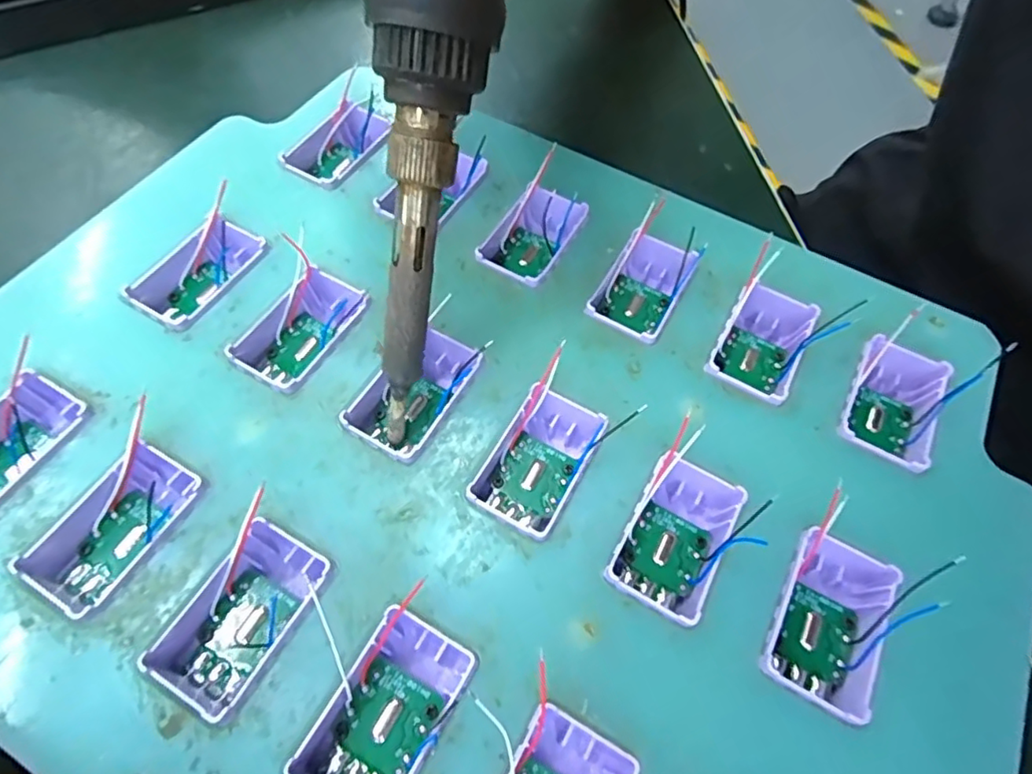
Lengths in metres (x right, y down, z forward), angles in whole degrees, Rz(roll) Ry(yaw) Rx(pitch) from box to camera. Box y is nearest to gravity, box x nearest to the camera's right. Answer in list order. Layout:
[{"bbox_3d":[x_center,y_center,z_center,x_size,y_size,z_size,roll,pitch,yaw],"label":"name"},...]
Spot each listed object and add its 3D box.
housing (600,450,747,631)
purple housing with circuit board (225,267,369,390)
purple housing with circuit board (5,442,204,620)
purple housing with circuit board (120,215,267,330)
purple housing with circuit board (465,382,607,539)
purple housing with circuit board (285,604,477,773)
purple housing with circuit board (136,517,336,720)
[{"bbox_3d":[0.033,0.031,0.123,0.019,0.010,0.031,31,63,13],"label":"housing"},{"bbox_3d":[-0.051,-0.013,0.144,0.020,0.011,0.032,28,62,12],"label":"purple housing with circuit board"},{"bbox_3d":[-0.080,0.028,0.119,0.017,0.010,0.031,29,62,12],"label":"purple housing with circuit board"},{"bbox_3d":[-0.079,-0.028,0.150,0.021,0.010,0.032,30,63,12],"label":"purple housing with circuit board"},{"bbox_3d":[0.005,0.016,0.131,0.019,0.011,0.028,30,63,13],"label":"purple housing with circuit board"},{"bbox_3d":[-0.024,0.059,0.107,0.019,0.016,0.032,29,63,12],"label":"purple housing with circuit board"},{"bbox_3d":[-0.053,0.043,0.112,0.020,0.010,0.033,30,63,13],"label":"purple housing with circuit board"}]

